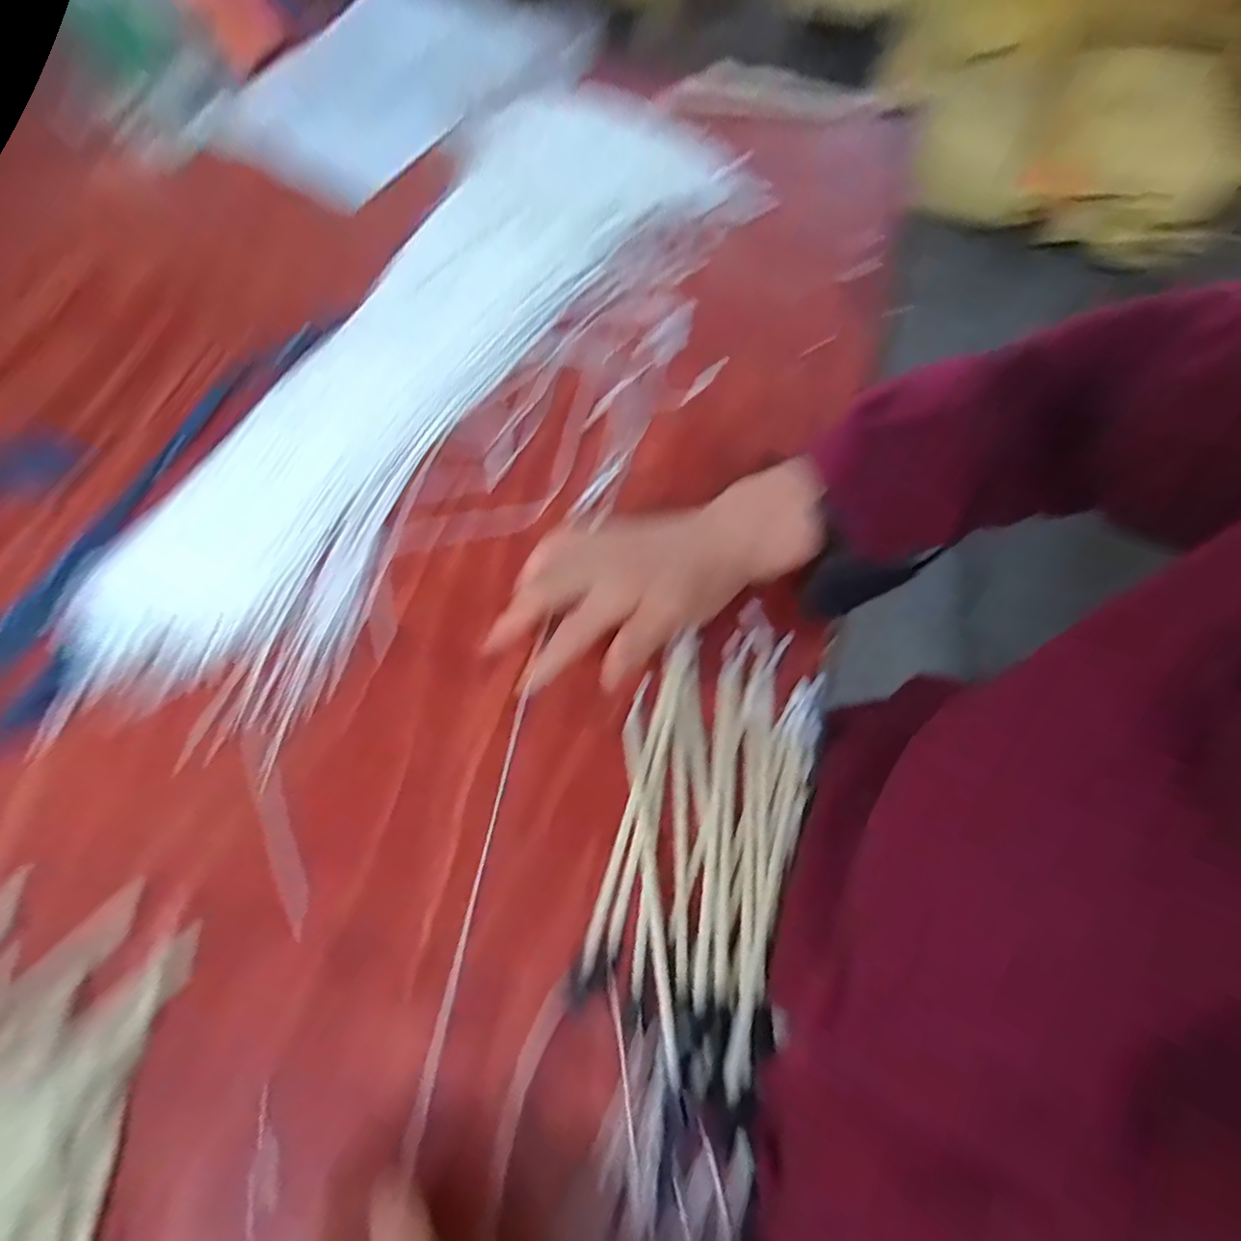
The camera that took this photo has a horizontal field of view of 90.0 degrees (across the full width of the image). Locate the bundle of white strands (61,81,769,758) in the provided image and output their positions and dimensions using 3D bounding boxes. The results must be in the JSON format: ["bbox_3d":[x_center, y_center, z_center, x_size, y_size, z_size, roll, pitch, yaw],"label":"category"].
[{"bbox_3d":[-0.147,-0.222,0.483,0.234,0.043,0.650,31,70,14],"label":"bundle of white strands"}]

